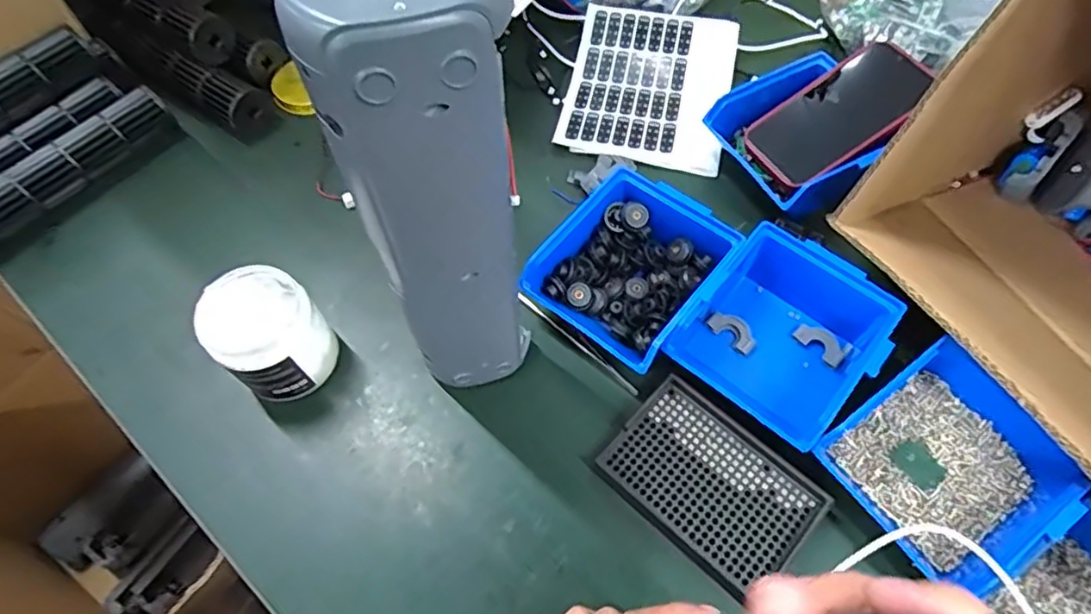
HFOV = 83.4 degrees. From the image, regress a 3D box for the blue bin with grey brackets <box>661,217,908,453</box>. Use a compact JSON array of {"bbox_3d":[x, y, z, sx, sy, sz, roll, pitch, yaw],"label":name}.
[{"bbox_3d":[0.173,0.021,0.451,0.122,0.067,0.141,37,67,19],"label":"blue bin with grey brackets"}]

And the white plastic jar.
[{"bbox_3d":[-0.199,0.021,0.450,0.070,0.088,0.075,0,62,0],"label":"white plastic jar"}]

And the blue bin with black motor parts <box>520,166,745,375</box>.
[{"bbox_3d":[0.068,-0.029,0.478,0.115,0.061,0.142,35,67,18],"label":"blue bin with black motor parts"}]

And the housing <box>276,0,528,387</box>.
[{"bbox_3d":[-0.055,-0.047,0.355,0.086,0.316,0.079,-14,62,-7],"label":"housing"}]

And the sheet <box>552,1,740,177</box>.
[{"bbox_3d":[0.104,-0.222,0.609,0.158,0.023,0.188,11,62,6],"label":"sheet"}]

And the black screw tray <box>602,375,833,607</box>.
[{"bbox_3d":[0.114,0.120,0.420,0.132,0.014,0.090,40,69,19],"label":"black screw tray"}]

